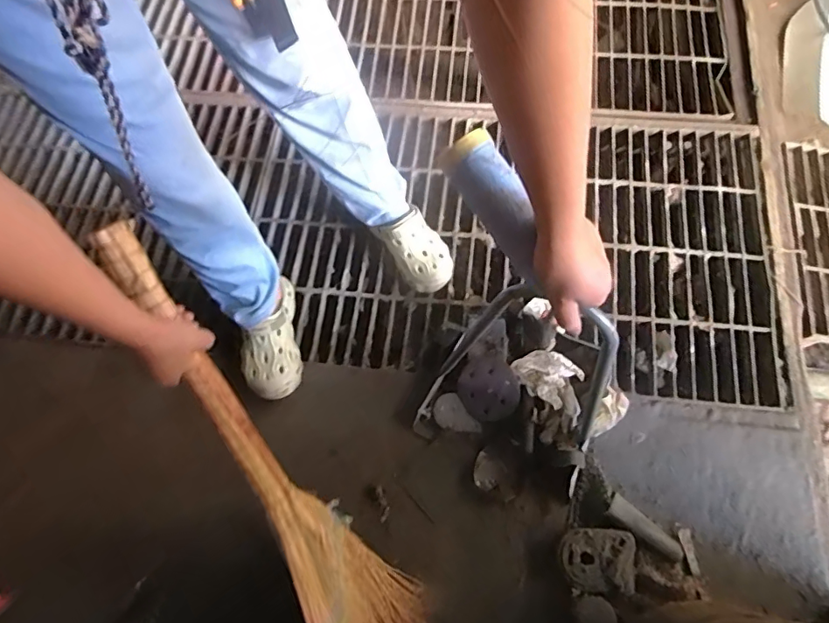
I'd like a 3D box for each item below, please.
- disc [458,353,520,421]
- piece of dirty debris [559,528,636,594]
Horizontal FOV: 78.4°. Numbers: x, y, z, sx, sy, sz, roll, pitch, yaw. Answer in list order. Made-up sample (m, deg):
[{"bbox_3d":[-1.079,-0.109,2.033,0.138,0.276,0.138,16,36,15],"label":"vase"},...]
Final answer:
[{"bbox_3d":[0.136,0.143,0.946,0.112,0.009,0.114,-1,88,23],"label":"disc"},{"bbox_3d":[0.307,0.413,0.848,0.122,0.034,0.093,-2,75,4],"label":"piece of dirty debris"}]

